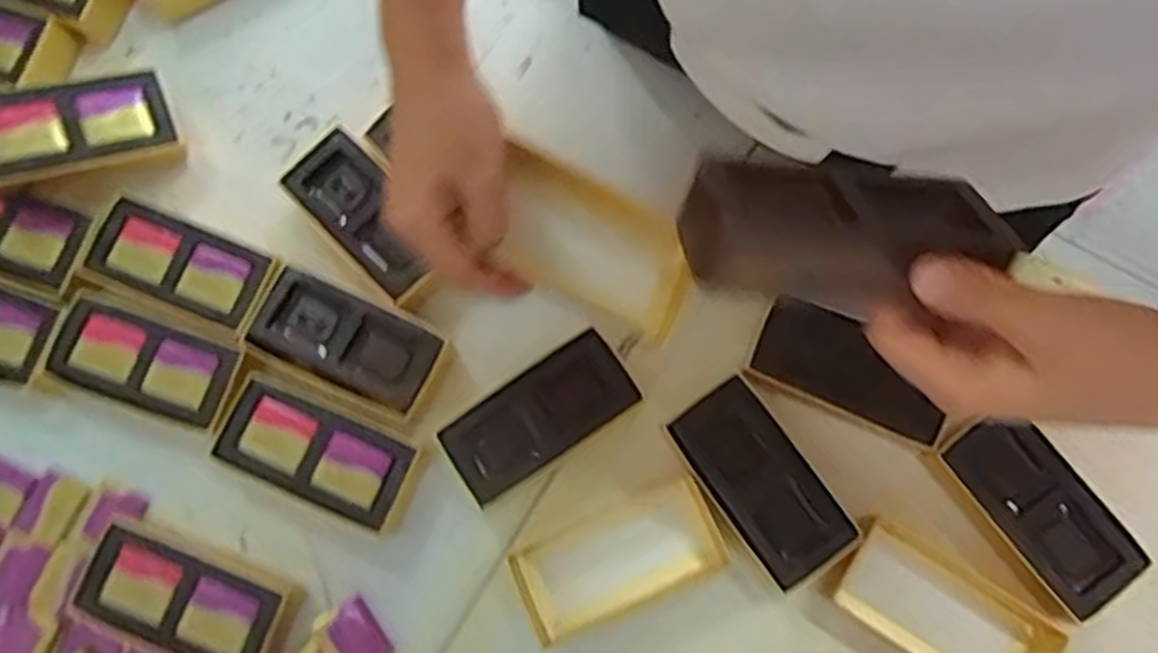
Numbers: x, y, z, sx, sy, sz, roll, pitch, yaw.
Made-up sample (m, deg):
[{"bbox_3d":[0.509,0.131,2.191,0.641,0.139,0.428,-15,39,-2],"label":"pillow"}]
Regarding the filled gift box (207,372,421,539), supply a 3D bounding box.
[{"bbox_3d":[-0.153,0.075,0.452,0.117,0.035,0.054,23,78,6],"label":"filled gift box"}]

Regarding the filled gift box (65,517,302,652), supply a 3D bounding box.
[{"bbox_3d":[-0.227,0.159,0.435,0.114,0.028,0.056,21,78,6],"label":"filled gift box"}]

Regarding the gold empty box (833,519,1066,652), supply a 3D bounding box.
[{"bbox_3d":[0.212,0.167,0.435,0.109,0.040,0.059,34,80,9],"label":"gold empty box"}]

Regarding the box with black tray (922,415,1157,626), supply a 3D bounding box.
[{"bbox_3d":[0.255,0.102,0.437,0.058,0.040,0.114,-38,79,-7],"label":"box with black tray"}]

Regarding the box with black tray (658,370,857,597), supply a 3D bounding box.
[{"bbox_3d":[0.103,0.089,0.442,0.056,0.034,0.111,-35,78,-7],"label":"box with black tray"}]

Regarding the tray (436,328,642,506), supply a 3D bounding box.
[{"bbox_3d":[-0.023,0.055,0.456,0.110,0.036,0.050,-34,78,-7],"label":"tray"}]

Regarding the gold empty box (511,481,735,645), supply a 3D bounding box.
[{"bbox_3d":[0.023,0.135,0.439,0.114,0.028,0.057,-23,77,-4],"label":"gold empty box"}]

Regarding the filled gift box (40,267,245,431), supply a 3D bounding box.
[{"bbox_3d":[-0.263,0.019,0.469,0.116,0.027,0.064,22,78,6],"label":"filled gift box"}]

